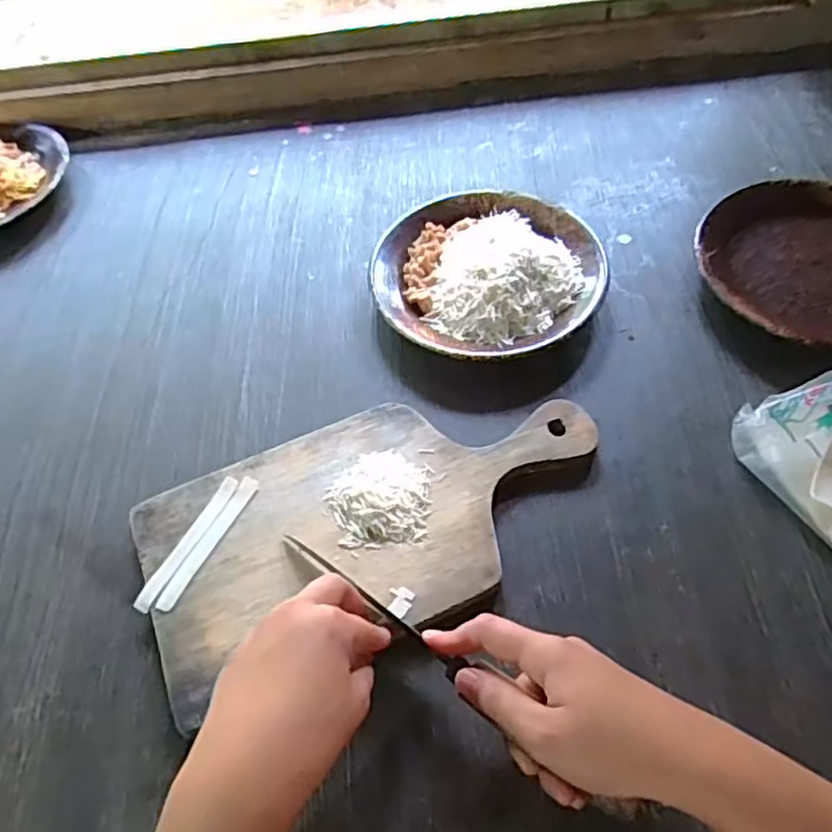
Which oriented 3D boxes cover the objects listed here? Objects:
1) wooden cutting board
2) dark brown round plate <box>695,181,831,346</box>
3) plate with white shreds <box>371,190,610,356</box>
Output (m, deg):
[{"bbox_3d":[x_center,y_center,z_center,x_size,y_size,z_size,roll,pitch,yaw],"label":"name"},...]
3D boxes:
[{"bbox_3d":[-0.023,0.067,0.455,0.307,0.019,0.153,-21,57,-10],"label":"wooden cutting board"},{"bbox_3d":[0.319,-0.117,0.547,0.173,0.032,0.179,-2,56,3],"label":"dark brown round plate"},{"bbox_3d":[0.060,-0.121,0.562,0.183,0.046,0.184,-2,56,3],"label":"plate with white shreds"}]

